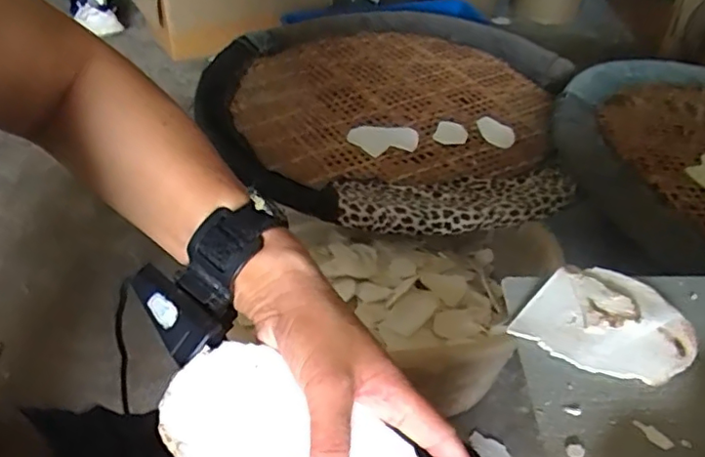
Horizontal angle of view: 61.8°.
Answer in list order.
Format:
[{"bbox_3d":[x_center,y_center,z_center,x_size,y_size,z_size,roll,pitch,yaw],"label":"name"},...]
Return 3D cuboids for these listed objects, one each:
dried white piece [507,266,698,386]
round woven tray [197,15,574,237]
[{"bbox_3d":[0.210,0.074,0.491,0.131,0.019,0.100,17,43,17],"label":"dried white piece"},{"bbox_3d":[0.110,-0.301,1.339,0.881,0.070,0.859,1,41,-1],"label":"round woven tray"}]

